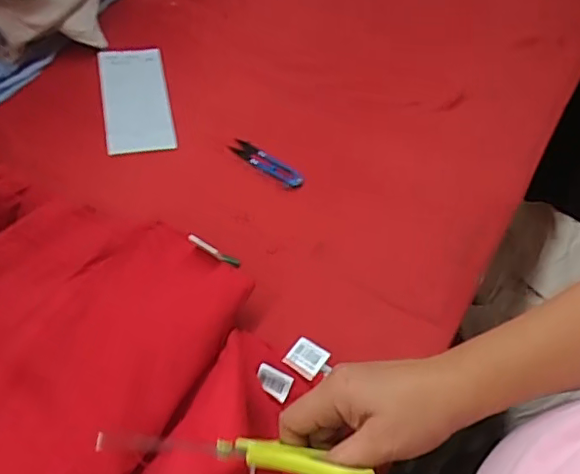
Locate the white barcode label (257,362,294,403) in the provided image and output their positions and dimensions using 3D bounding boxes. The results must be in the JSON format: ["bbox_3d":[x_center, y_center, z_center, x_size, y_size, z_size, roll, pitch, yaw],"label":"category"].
[{"bbox_3d":[-0.015,0.130,0.517,0.033,0.004,0.022,25,83,17],"label":"white barcode label"}]

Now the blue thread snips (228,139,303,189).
[{"bbox_3d":[-0.027,-0.089,0.689,0.099,0.010,0.025,31,57,18],"label":"blue thread snips"}]

